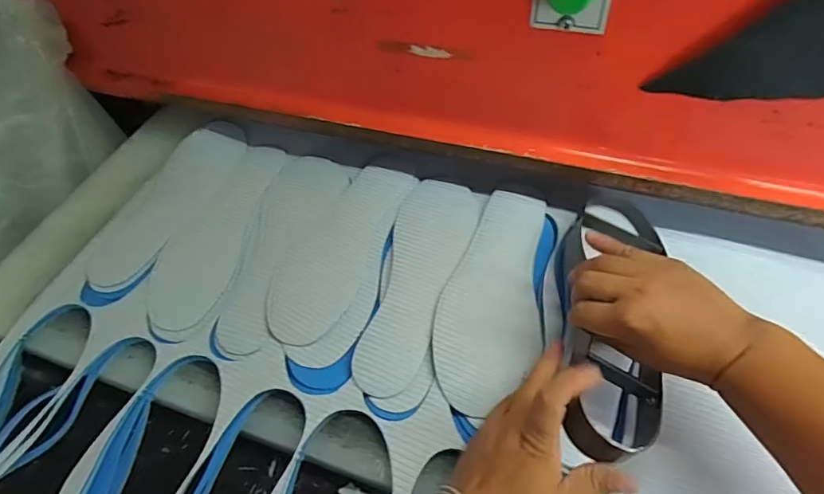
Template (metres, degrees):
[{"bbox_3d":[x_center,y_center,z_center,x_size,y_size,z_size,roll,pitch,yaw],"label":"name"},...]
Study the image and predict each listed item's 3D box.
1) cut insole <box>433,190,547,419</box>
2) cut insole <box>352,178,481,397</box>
[{"bbox_3d":[0.080,0.043,0.498,0.098,0.006,0.241,9,61,2],"label":"cut insole"},{"bbox_3d":[0.010,0.029,0.514,0.083,0.007,0.254,8,58,15],"label":"cut insole"}]

